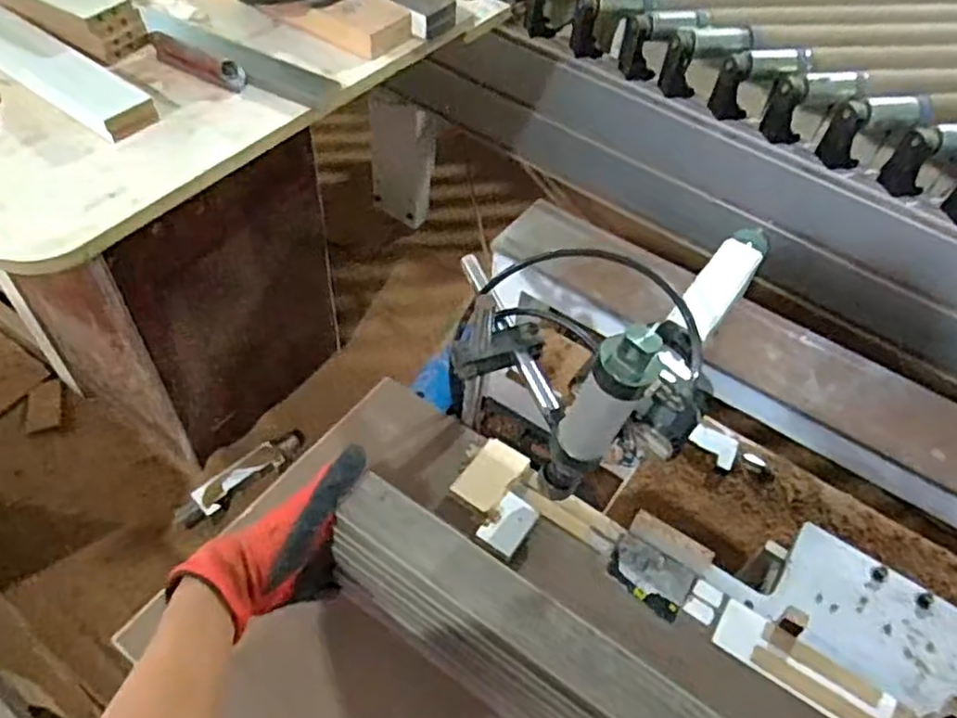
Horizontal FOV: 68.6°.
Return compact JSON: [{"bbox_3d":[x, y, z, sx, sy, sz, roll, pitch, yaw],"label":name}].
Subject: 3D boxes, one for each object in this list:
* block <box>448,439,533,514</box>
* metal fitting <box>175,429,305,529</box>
[{"bbox_3d":[0.013,0.121,0.737,0.052,0.011,0.078,34,56,19],"label":"block"},{"bbox_3d":[-0.522,0.261,1.568,0.072,0.061,0.331,38,58,22],"label":"metal fitting"}]

